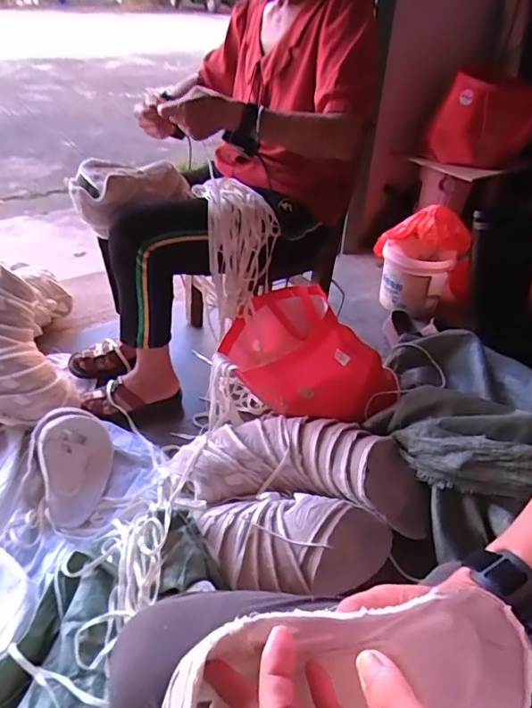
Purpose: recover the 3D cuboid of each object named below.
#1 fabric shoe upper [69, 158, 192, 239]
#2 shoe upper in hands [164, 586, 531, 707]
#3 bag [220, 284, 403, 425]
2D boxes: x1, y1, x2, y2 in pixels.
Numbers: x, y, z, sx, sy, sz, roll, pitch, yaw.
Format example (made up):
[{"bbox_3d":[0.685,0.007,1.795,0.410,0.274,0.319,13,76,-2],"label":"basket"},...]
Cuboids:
[{"bbox_3d":[-0.275,-0.330,1.016,0.150,0.114,0.217,20,40,20],"label":"fabric shoe upper"},{"bbox_3d":[0.054,0.221,0.271,0.210,0.106,0.125,-4,38,-10],"label":"shoe upper in hands"},{"bbox_3d":[0.096,-0.014,1.040,0.347,0.205,0.248,-5,39,-11],"label":"bag"}]

